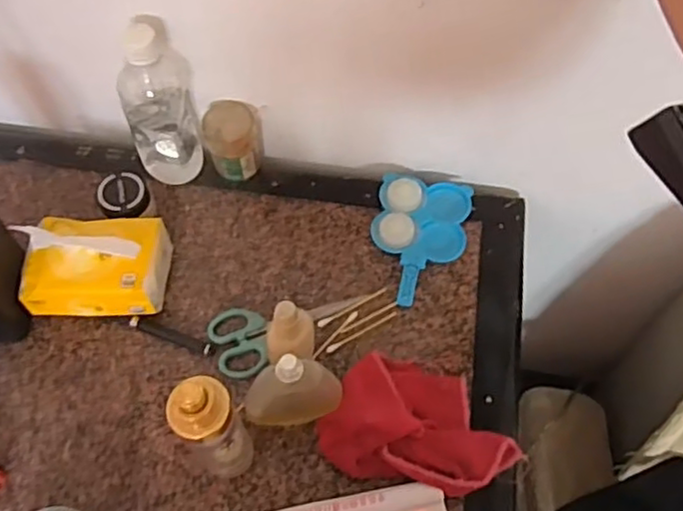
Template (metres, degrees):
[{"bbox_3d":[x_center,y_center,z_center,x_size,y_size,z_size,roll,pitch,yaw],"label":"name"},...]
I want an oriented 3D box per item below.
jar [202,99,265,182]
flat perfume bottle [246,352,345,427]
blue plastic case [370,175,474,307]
[{"bbox_3d":[-0.112,-0.118,0.689,0.053,0.078,0.054,1,61,-1],"label":"jar"},{"bbox_3d":[-0.039,0.111,0.537,0.076,0.119,0.030,-4,61,-2],"label":"flat perfume bottle"},{"bbox_3d":[0.076,-0.018,0.661,0.092,0.021,0.139,12,62,5],"label":"blue plastic case"}]

